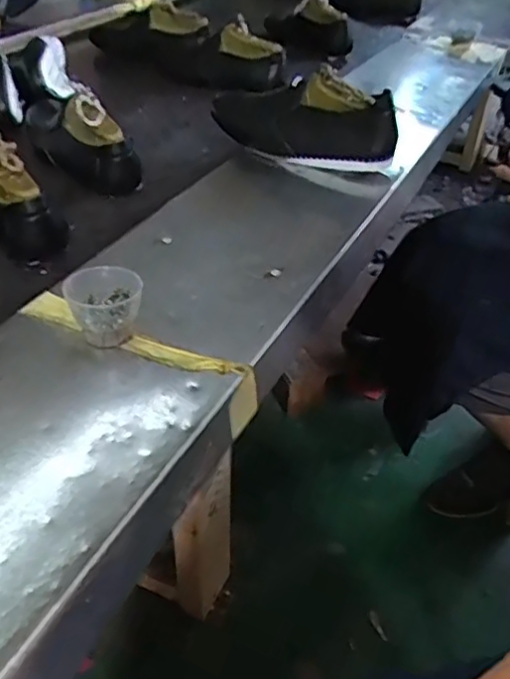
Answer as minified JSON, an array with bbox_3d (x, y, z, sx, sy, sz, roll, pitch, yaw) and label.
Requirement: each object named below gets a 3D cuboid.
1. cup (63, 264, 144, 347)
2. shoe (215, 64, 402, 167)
[{"bbox_3d":[-0.127,-0.028,0.557,0.061,0.054,0.053,-10,41,-16],"label":"cup"},{"bbox_3d":[0.060,-0.297,0.858,0.265,0.107,0.086,26,45,26],"label":"shoe"}]

